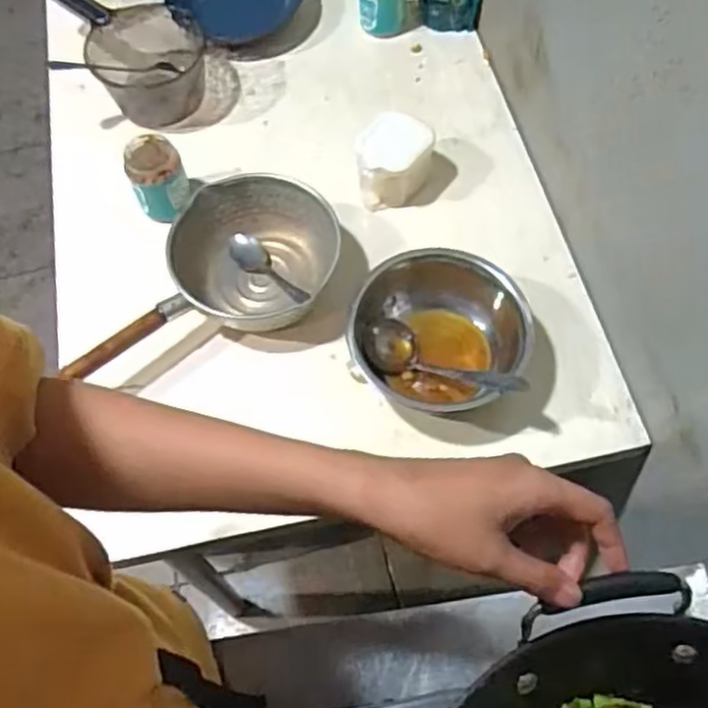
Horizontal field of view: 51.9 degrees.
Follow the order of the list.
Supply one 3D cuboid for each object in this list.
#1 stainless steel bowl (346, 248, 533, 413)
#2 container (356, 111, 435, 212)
[{"bbox_3d":[0.089,-0.028,0.770,0.176,0.098,0.151,14,65,10],"label":"stainless steel bowl"},{"bbox_3d":[0.051,-0.233,0.884,0.081,0.097,0.085,8,64,7],"label":"container"}]

